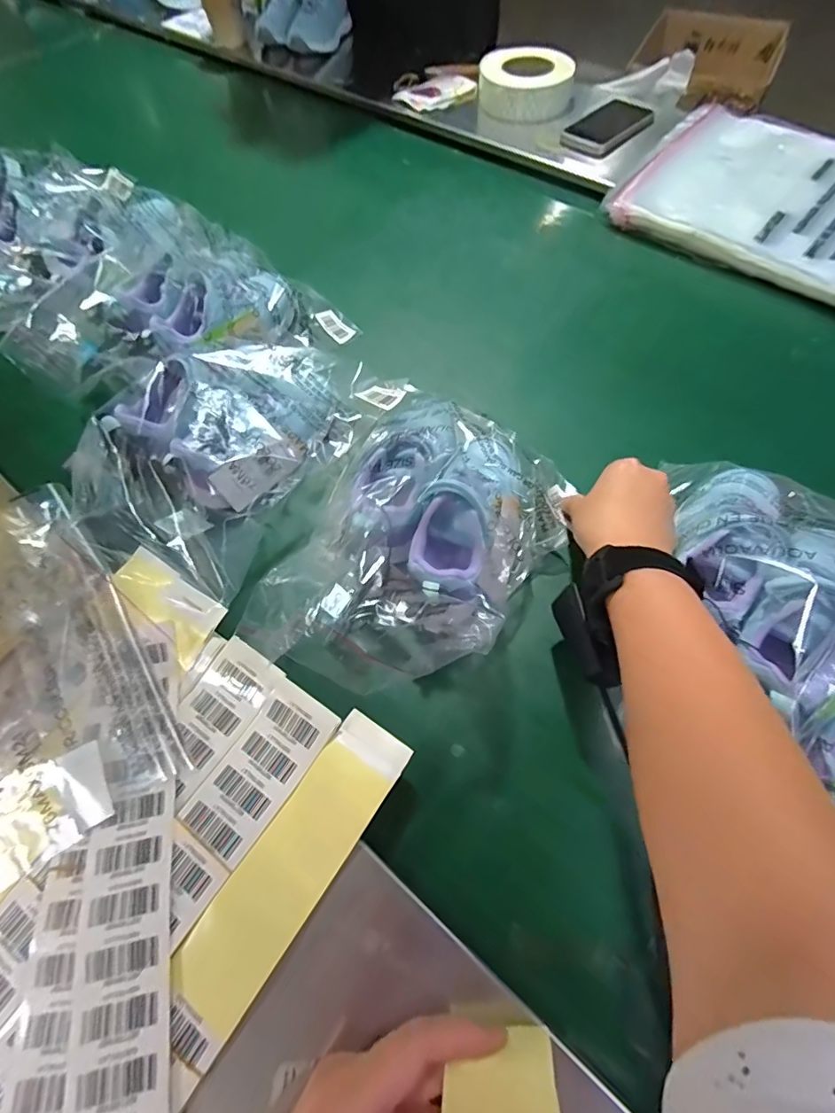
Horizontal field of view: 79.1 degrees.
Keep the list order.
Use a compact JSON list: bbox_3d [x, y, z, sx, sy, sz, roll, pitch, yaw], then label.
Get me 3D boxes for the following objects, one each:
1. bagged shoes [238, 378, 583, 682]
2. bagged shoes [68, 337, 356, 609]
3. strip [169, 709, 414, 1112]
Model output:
[{"bbox_3d":[0.010,-0.020,0.402,0.190,0.079,0.254,17,65,10],"label":"bagged shoes"},{"bbox_3d":[-0.174,-0.102,0.454,0.191,0.070,0.246,26,67,13],"label":"bagged shoes"},{"bbox_3d":[-0.080,0.192,0.303,0.050,0.010,0.199,33,70,12],"label":"strip"}]

